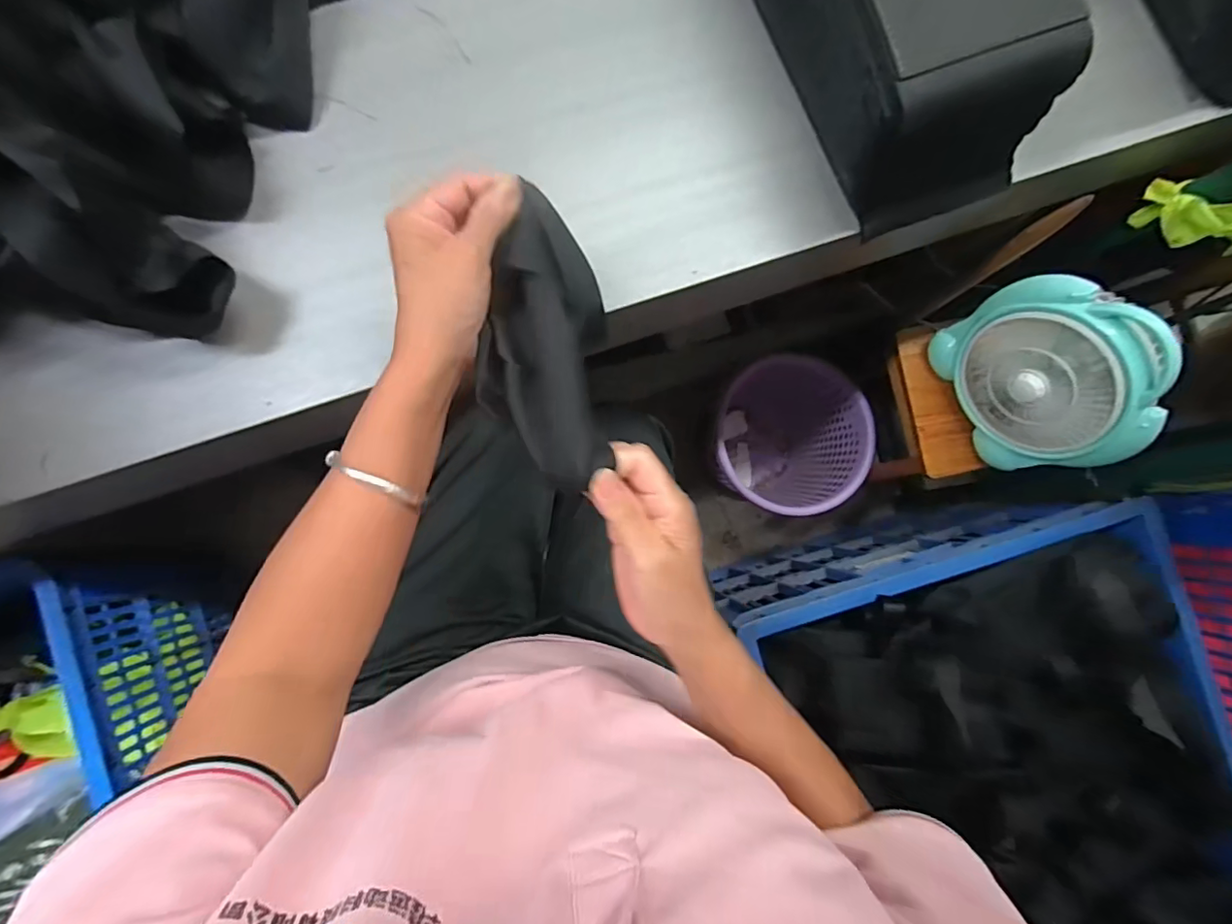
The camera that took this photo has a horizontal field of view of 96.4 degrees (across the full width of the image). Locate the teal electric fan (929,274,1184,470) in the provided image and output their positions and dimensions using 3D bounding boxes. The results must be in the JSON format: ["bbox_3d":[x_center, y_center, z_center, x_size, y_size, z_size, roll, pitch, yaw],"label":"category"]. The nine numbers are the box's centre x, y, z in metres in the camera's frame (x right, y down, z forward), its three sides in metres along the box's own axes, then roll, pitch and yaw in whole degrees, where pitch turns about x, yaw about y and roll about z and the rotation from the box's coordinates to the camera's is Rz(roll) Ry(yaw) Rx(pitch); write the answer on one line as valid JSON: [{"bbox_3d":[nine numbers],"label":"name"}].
[{"bbox_3d":[0.534,-0.105,0.687,0.079,0.216,0.238,-23,88,-7],"label":"teal electric fan"}]

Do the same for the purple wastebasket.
[{"bbox_3d":[0.307,-0.024,1.059,0.227,0.291,0.245,0,85,-6],"label":"purple wastebasket"}]

